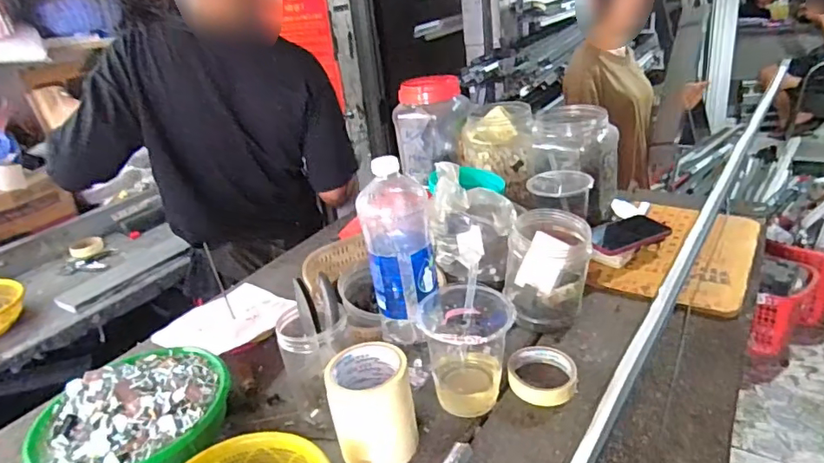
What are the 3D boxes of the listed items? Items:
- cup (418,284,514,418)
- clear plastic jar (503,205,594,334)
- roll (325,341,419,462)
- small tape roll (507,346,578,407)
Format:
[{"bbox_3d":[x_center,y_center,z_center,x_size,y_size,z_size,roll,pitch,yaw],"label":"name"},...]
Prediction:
[{"bbox_3d":[0.070,0.153,0.679,0.105,0.154,0.103,-6,25,3],"label":"cup"},{"bbox_3d":[0.205,0.056,0.829,0.118,0.155,0.118,-6,25,3],"label":"clear plastic jar"},{"bbox_3d":[-0.046,0.203,0.635,0.093,0.110,0.100,-13,25,-12],"label":"roll"},{"bbox_3d":[0.171,0.189,0.721,0.089,0.028,0.082,-6,25,3],"label":"small tape roll"}]

